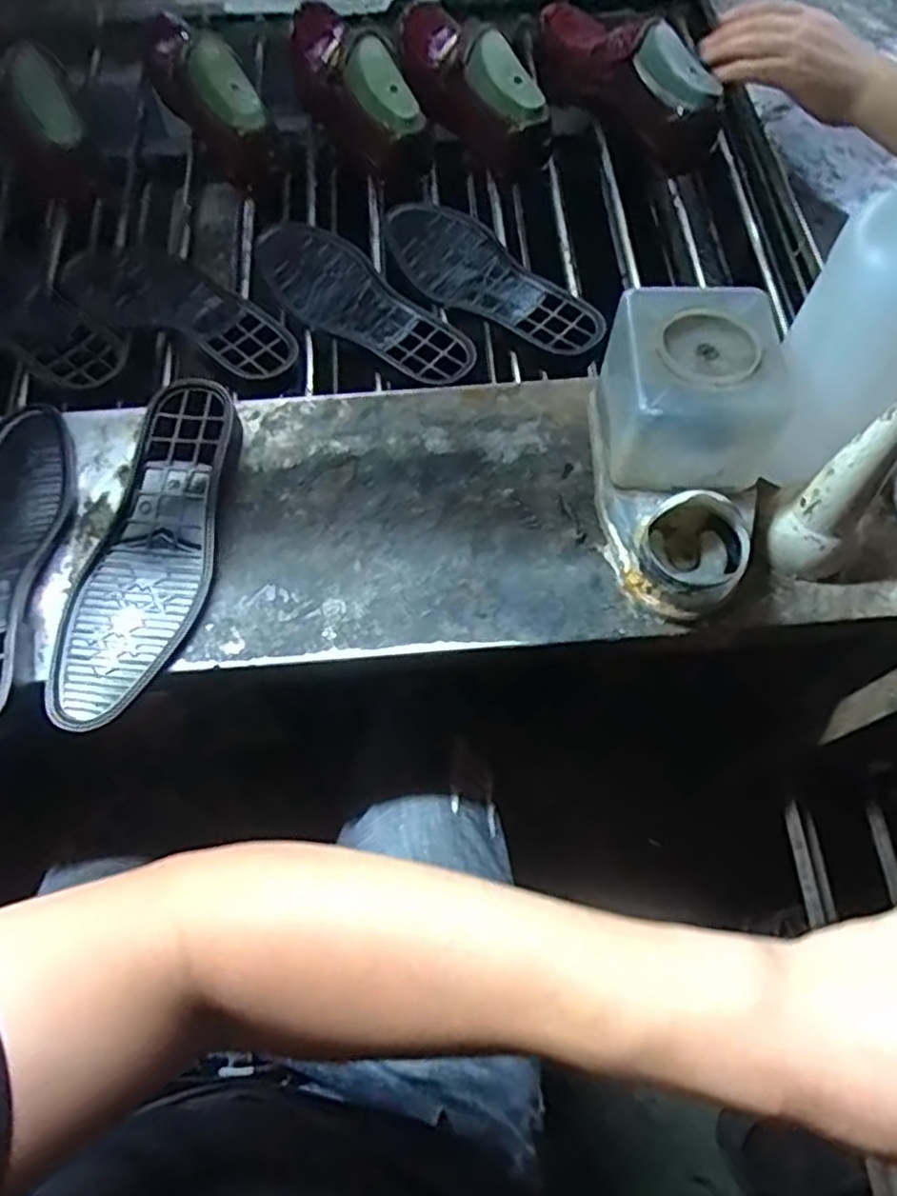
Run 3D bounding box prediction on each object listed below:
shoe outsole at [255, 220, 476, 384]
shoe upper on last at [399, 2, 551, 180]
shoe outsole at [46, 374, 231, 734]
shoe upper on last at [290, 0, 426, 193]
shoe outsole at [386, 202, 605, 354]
[{"bbox_3d":[-0.085,-0.278,0.655,0.266,0.015,0.088,41,72,17],"label":"shoe outsole"},{"bbox_3d":[0.020,-0.574,0.788,0.073,0.096,0.261,-27,68,-11],"label":"shoe upper on last"},{"bbox_3d":[-0.213,-0.039,0.514,0.091,0.024,0.263,13,66,7],"label":"shoe outsole"},{"bbox_3d":[-0.111,-0.547,0.748,0.078,0.090,0.272,-23,67,-10],"label":"shoe upper on last"},{"bbox_3d":[0.026,-0.312,0.693,0.092,0.021,0.280,-41,65,-6],"label":"shoe outsole"}]

